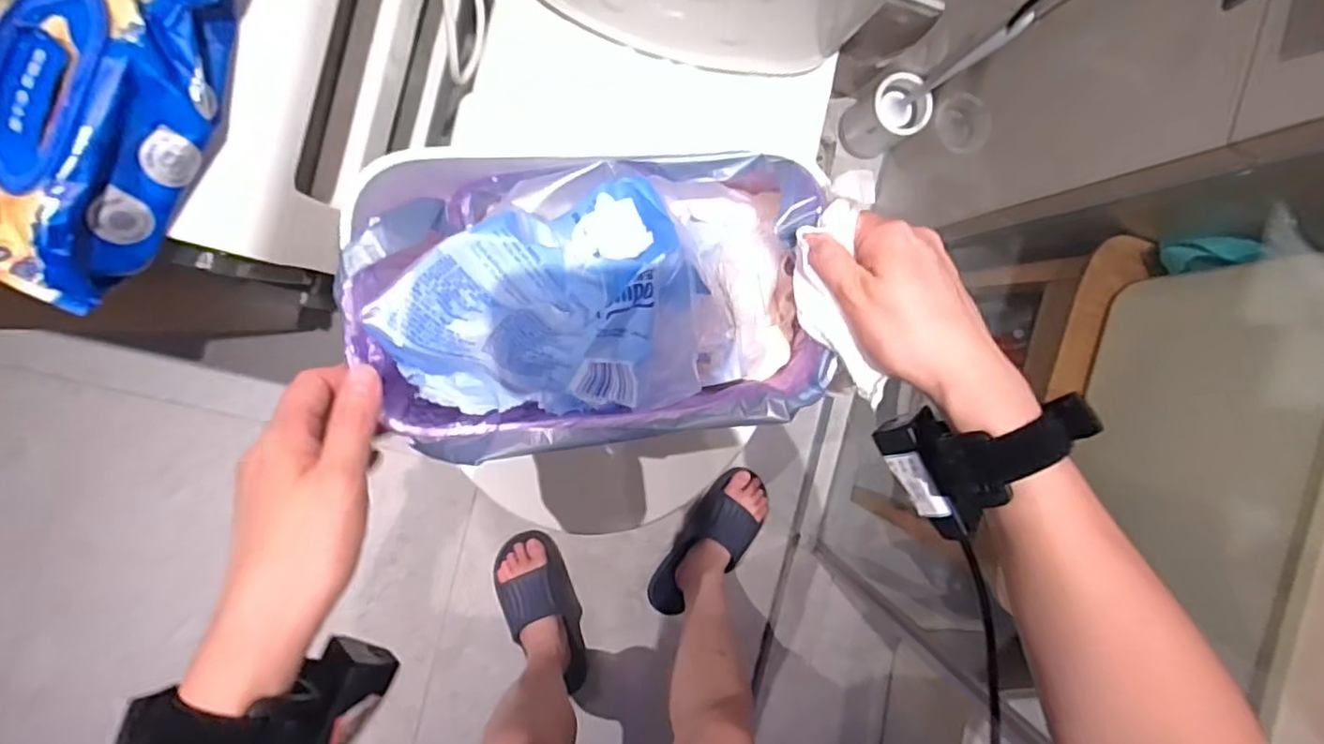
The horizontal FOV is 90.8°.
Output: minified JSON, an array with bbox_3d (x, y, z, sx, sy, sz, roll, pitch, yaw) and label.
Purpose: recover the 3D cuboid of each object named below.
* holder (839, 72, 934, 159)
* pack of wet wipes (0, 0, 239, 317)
[{"bbox_3d":[0.356,-0.407,1.041,0.086,0.144,0.092,-1,94,-8],"label":"holder"},{"bbox_3d":[-0.315,-0.138,0.316,0.140,0.083,0.194,20,91,-9],"label":"pack of wet wipes"}]

